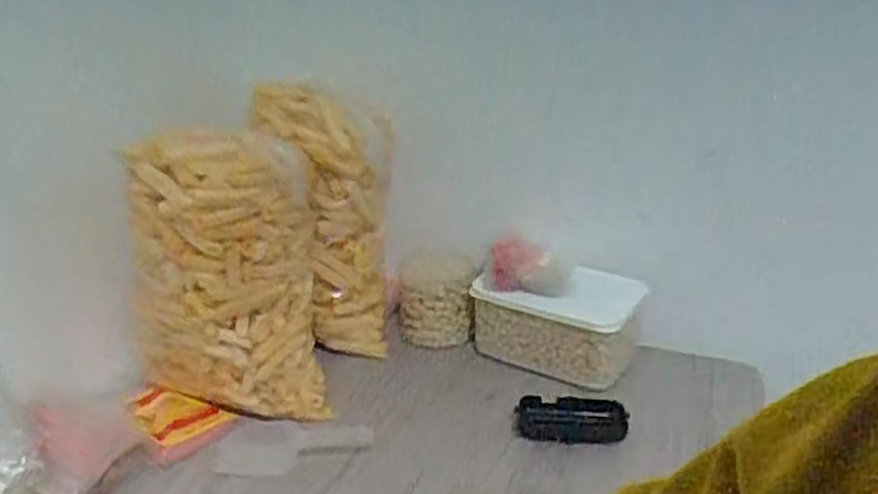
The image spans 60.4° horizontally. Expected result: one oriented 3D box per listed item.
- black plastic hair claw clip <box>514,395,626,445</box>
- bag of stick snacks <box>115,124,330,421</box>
[{"bbox_3d":[0.138,0.178,0.787,0.115,0.032,0.050,0,23,4],"label":"black plastic hair claw clip"},{"bbox_3d":[-0.215,0.036,0.775,0.183,0.292,0.092,-8,24,-16],"label":"bag of stick snacks"}]

